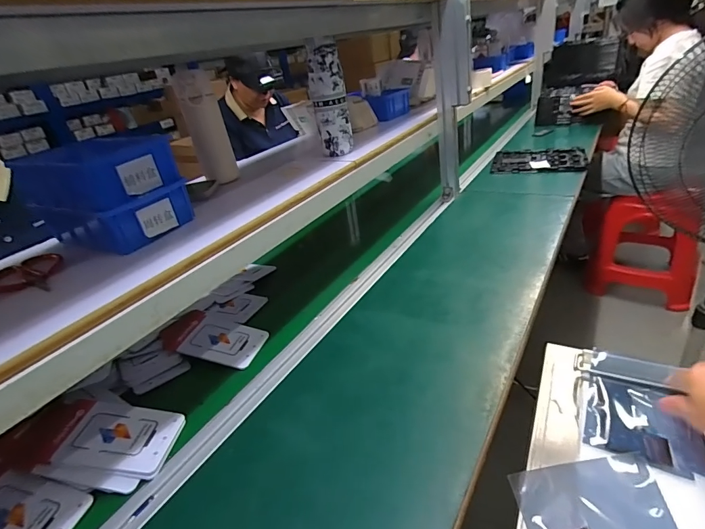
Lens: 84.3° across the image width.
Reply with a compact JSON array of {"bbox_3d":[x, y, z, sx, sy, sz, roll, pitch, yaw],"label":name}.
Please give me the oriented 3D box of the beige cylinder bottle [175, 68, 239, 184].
[{"bbox_3d":[-0.254,-0.235,0.685,0.062,0.184,0.054,-18,31,-14],"label":"beige cylinder bottle"}]

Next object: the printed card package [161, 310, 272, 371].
[{"bbox_3d":[-0.232,0.124,0.667,0.161,0.009,0.103,14,31,11],"label":"printed card package"}]

